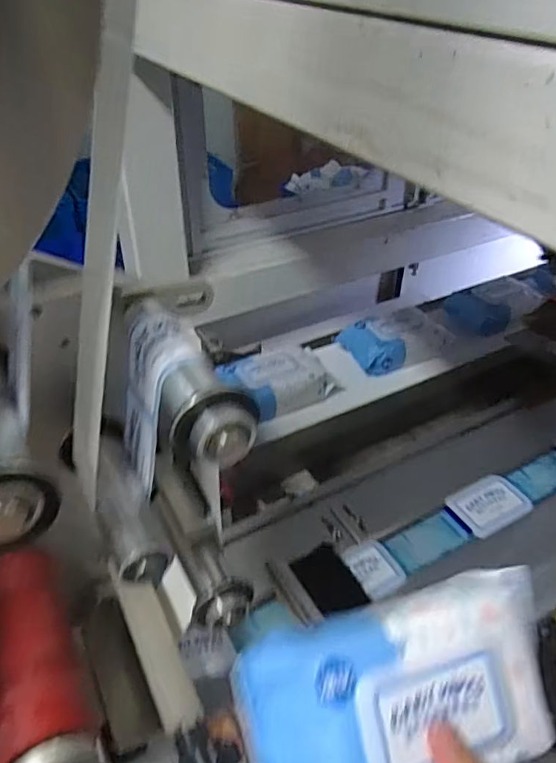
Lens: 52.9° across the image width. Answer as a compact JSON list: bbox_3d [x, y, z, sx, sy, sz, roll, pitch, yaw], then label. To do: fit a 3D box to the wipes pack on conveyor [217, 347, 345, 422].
[{"bbox_3d":[0.000,-0.004,0.880,0.197,0.057,0.107,-22,44,-25],"label":"wipes pack on conveyor"}]

